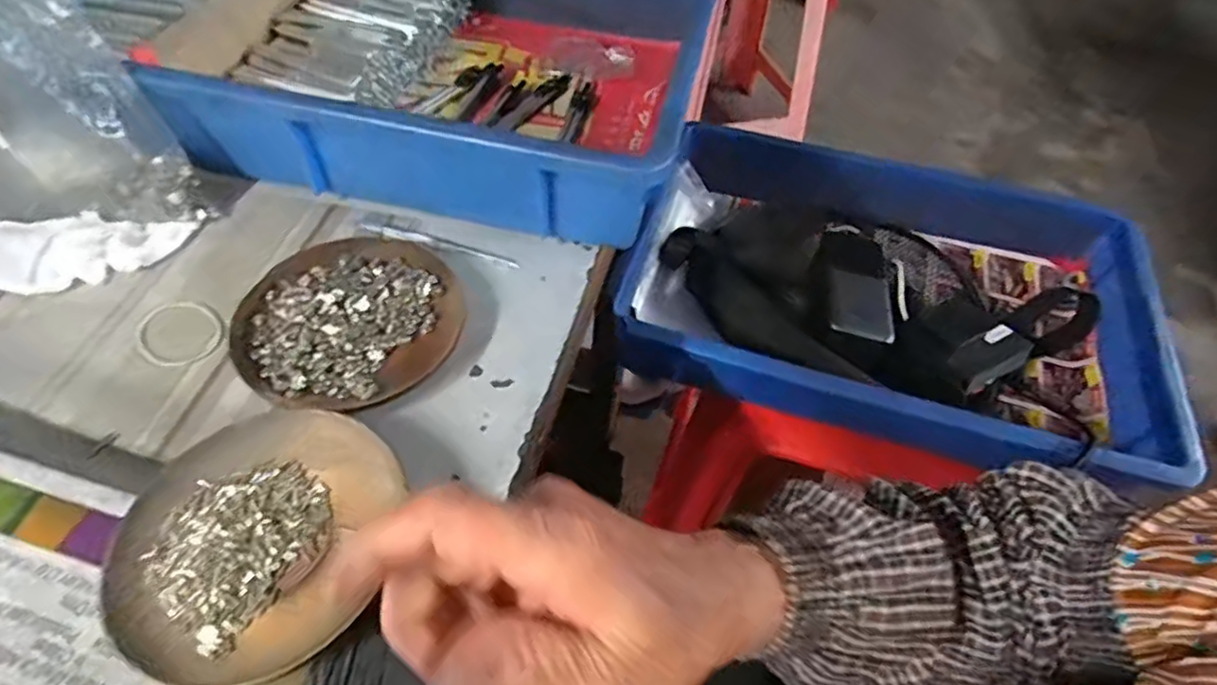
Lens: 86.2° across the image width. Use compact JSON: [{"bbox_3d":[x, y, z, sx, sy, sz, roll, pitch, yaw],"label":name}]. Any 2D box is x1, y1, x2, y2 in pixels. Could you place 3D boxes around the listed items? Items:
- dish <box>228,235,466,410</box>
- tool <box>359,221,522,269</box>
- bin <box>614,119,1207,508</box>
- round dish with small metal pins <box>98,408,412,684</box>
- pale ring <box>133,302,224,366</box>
[{"bbox_3d":[-0.138,-0.013,0.352,0.112,0.018,0.114,2,52,-3],"label":"dish"},{"bbox_3d":[-0.106,-0.063,0.402,0.105,0.005,0.012,14,52,6],"label":"tool"},{"bbox_3d":[0.245,-0.043,0.583,0.426,0.086,0.297,17,53,9],"label":"bin"},{"bbox_3d":[-0.151,0.079,0.274,0.114,0.022,0.111,2,52,-3],"label":"round dish with small metal pins"},{"bbox_3d":[-0.232,-0.006,0.351,0.049,0.004,0.038,35,57,21],"label":"pale ring"}]

